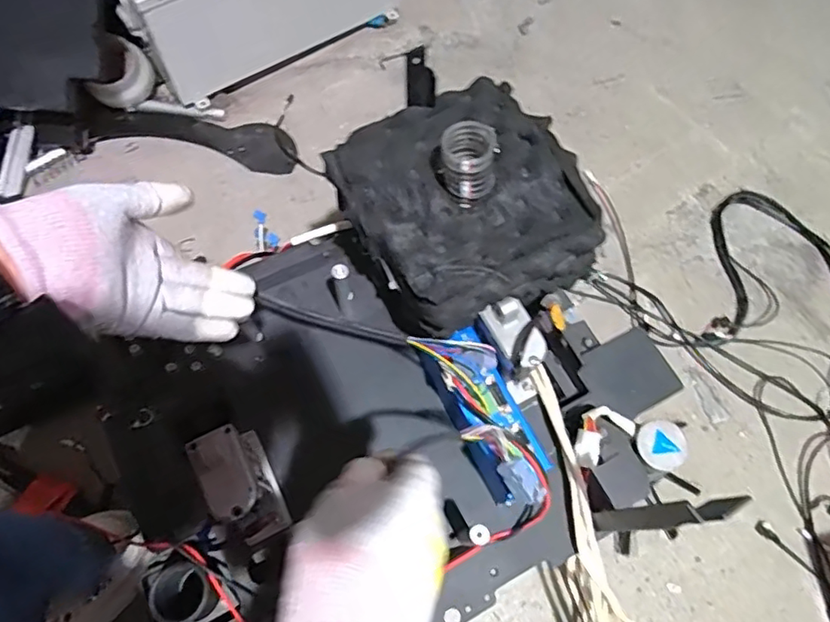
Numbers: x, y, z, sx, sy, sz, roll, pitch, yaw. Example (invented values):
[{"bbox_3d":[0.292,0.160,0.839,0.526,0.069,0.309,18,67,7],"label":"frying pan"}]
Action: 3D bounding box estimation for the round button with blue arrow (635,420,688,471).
[{"bbox_3d":[0.267,0.144,0.604,0.051,0.010,0.052,16,67,5],"label":"round button with blue arrow"}]

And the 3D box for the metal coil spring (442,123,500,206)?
[{"bbox_3d":[0.046,-0.126,0.484,0.048,0.053,0.047,7,67,1],"label":"metal coil spring"}]

